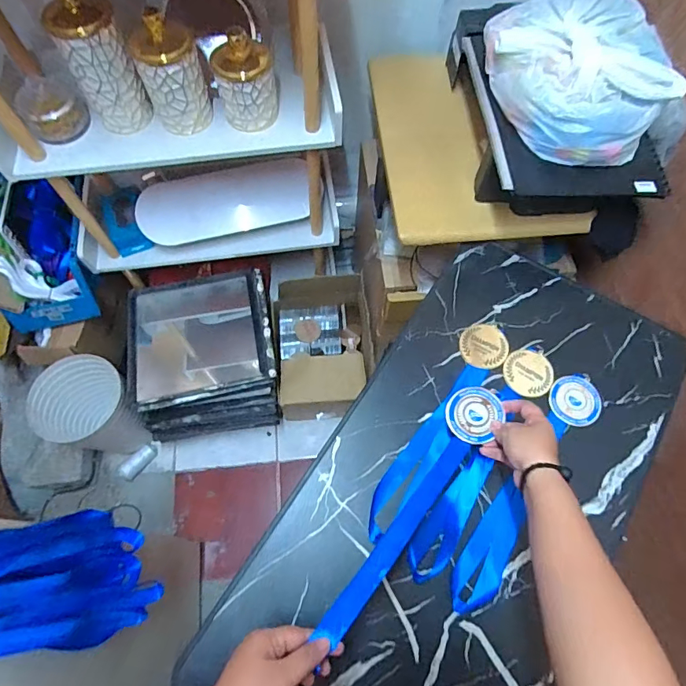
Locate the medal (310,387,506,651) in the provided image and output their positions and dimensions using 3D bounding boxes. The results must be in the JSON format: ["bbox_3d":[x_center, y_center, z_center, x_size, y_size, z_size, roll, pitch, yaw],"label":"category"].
[{"bbox_3d":[0.088,0.181,0.533,0.063,0.034,0.342,36,57,15],"label":"medal"}]

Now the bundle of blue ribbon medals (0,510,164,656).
[{"bbox_3d":[-0.402,0.305,0.599,0.193,0.343,0.161,0,66,-1],"label":"bundle of blue ribbon medals"}]

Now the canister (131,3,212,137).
[{"bbox_3d":[-0.290,-0.453,0.775,0.102,0.169,0.079,-19,67,-9],"label":"canister"}]

